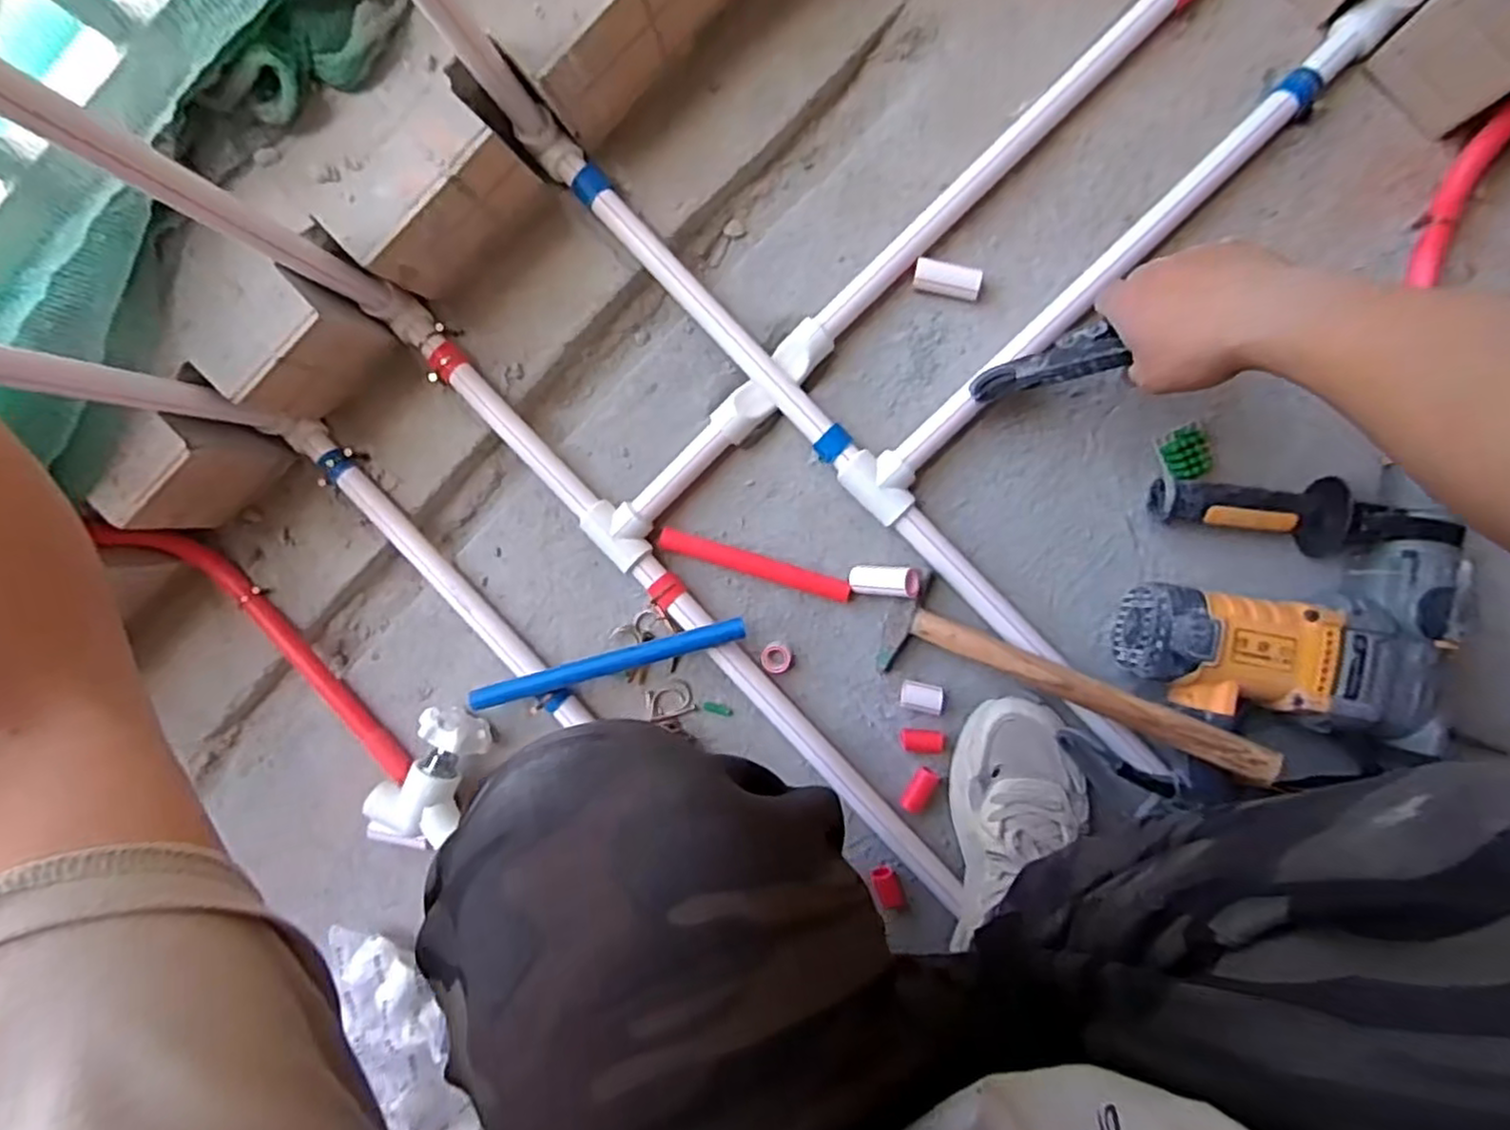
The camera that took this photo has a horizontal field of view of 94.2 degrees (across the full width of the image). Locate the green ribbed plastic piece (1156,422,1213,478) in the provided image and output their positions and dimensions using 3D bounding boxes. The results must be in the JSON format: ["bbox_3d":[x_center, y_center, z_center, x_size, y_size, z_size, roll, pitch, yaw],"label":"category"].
[{"bbox_3d":[0.381,-0.099,0.620,0.040,0.029,0.044,-20,93,7],"label":"green ribbed plastic piece"}]

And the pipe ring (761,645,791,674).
[{"bbox_3d":[0.020,0.087,0.656,0.027,0.016,0.027,0,95,5],"label":"pipe ring"}]

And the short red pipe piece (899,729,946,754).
[{"bbox_3d":[0.155,0.161,0.646,0.039,0.022,0.021,2,95,5],"label":"short red pipe piece"}]

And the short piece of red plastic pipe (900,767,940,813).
[{"bbox_3d":[0.152,0.209,0.647,0.024,0.016,0.040,32,97,2],"label":"short piece of red plastic pipe"}]

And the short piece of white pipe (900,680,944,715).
[{"bbox_3d":[0.154,0.122,0.646,0.036,0.024,0.025,6,95,5],"label":"short piece of white pipe"}]

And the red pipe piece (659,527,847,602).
[{"bbox_3d":[0.000,0.000,0.659,0.182,0.017,0.020,17,96,4],"label":"red pipe piece"}]

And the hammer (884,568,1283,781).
[{"bbox_3d":[0.264,0.103,0.596,0.309,0.034,0.082,21,97,20],"label":"hammer"}]

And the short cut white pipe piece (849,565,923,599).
[{"bbox_3d":[0.116,0.014,0.631,0.062,0.030,0.026,5,96,30],"label":"short cut white pipe piece"}]

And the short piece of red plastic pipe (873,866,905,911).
[{"bbox_3d":[0.125,0.302,0.659,0.023,0.022,0.036,-20,92,7],"label":"short piece of red plastic pipe"}]

